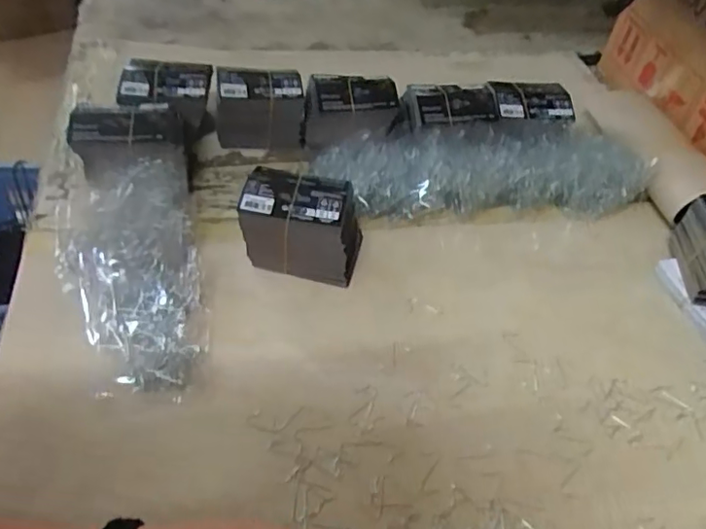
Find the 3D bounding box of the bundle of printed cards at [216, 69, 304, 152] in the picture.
[{"bbox_3d":[-0.116,-0.189,0.716,0.106,0.082,0.064,-3,49,-10],"label":"bundle of printed cards"}]

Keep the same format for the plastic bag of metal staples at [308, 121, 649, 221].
[{"bbox_3d":[0.153,-0.115,0.697,0.385,0.065,0.119,-3,49,-10],"label":"plastic bag of metal staples"}]

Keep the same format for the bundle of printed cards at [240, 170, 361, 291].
[{"bbox_3d":[-0.052,-0.040,0.592,0.116,0.077,0.093,11,48,3],"label":"bundle of printed cards"}]

